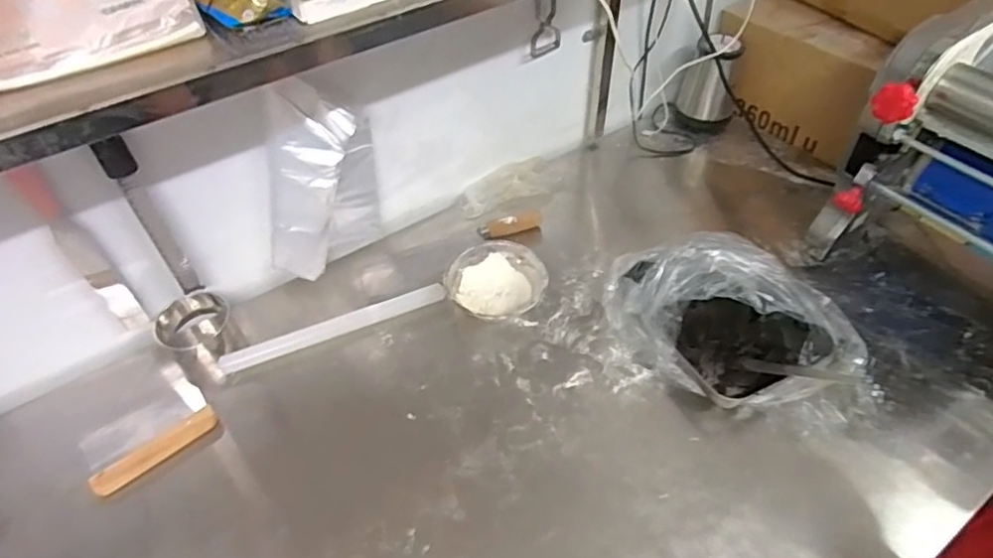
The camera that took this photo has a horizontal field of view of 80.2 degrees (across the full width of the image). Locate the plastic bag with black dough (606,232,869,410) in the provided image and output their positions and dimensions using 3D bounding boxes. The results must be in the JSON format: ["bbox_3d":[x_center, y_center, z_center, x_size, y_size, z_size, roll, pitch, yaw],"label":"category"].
[{"bbox_3d":[0.304,0.054,0.780,0.310,0.127,0.162,27,55,23],"label":"plastic bag with black dough"}]

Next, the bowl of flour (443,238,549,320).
[{"bbox_3d":[0.000,0.007,0.881,0.128,0.054,0.126,-1,49,1],"label":"bowl of flour"}]

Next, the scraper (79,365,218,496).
[{"bbox_3d":[-0.458,0.186,0.762,0.146,0.017,0.128,-37,57,-26],"label":"scraper"}]

